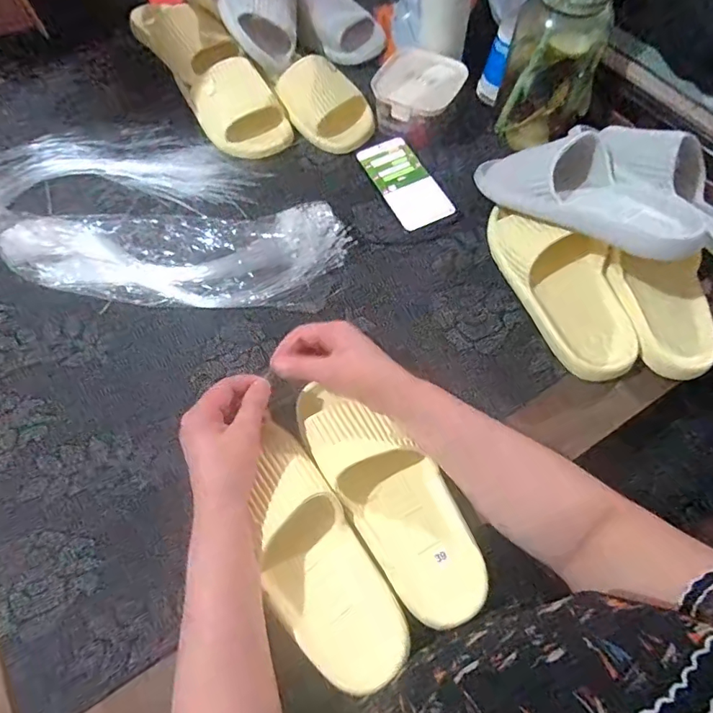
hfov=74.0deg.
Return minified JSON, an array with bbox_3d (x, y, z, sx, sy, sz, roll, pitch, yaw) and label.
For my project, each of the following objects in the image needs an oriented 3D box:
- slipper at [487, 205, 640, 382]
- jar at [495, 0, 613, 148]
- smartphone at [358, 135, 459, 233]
[{"bbox_3d":[0.231,-0.093,0.528,0.098,0.064,0.249,-18,65,-6],"label":"slipper"},{"bbox_3d":[0.241,-0.360,0.565,0.107,0.205,0.107,-1,65,2],"label":"jar"},{"bbox_3d":[0.063,-0.232,0.626,0.071,0.006,0.154,-24,66,-8],"label":"smartphone"}]

